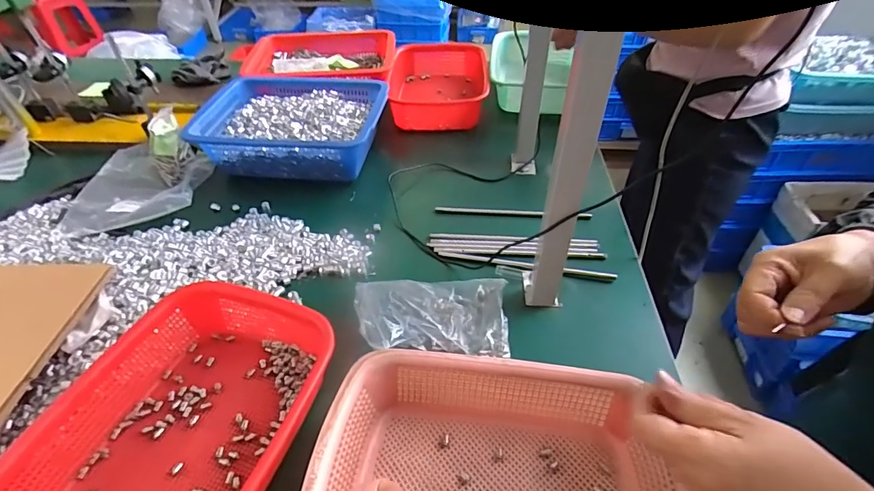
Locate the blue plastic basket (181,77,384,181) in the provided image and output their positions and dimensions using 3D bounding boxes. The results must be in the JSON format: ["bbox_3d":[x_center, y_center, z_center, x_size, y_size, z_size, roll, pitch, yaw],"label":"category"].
[{"bbox_3d":[-0.247,-0.222,0.831,0.302,0.099,0.239,3,44,5],"label":"blue plastic basket"}]

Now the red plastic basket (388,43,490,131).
[{"bbox_3d":[0.003,-0.352,0.998,0.203,0.074,0.281,-2,44,0],"label":"red plastic basket"}]

